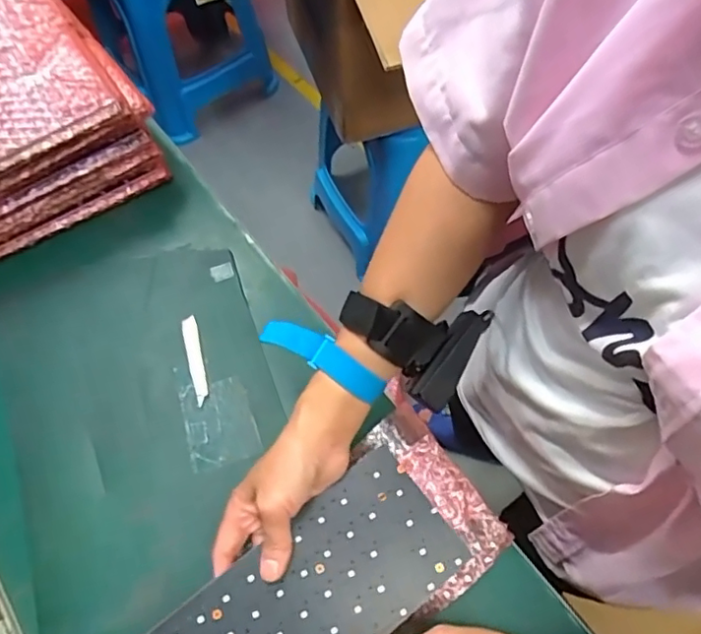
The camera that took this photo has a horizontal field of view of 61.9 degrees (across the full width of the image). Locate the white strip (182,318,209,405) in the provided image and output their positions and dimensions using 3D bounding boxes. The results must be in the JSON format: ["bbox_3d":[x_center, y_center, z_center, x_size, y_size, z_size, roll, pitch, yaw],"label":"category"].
[{"bbox_3d":[-0.128,0.034,0.481,0.013,0.006,0.079,-21,60,0],"label":"white strip"}]

